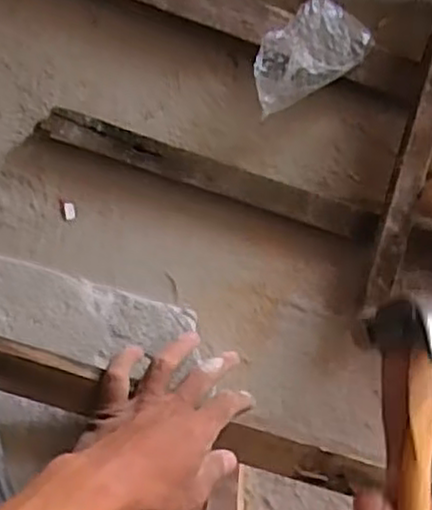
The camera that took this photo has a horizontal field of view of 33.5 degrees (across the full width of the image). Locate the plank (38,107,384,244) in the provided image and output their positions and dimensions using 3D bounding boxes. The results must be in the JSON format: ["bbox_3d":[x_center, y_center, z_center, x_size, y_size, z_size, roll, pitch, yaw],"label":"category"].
[{"bbox_3d":[-0.005,-0.072,0.663,0.317,0.025,0.028,18,72,4],"label":"plank"}]

